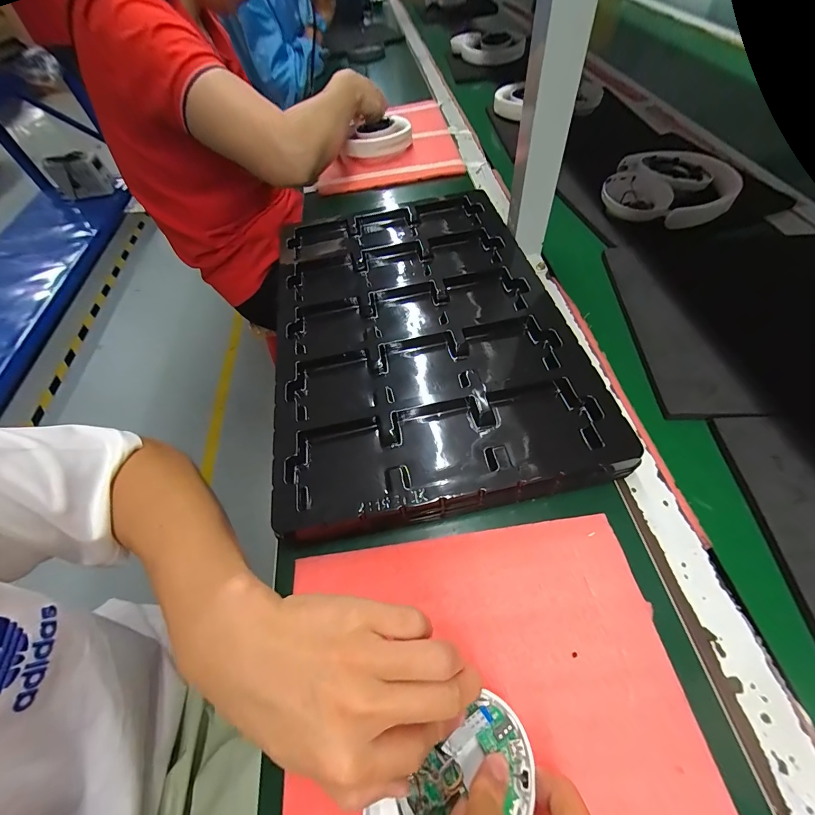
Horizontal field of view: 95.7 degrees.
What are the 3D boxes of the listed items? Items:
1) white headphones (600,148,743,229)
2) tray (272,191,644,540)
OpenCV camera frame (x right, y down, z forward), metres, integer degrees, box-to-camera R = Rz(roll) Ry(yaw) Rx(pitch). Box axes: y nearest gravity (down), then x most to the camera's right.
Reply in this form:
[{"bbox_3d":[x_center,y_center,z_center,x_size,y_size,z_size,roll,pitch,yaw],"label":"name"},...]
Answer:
[{"bbox_3d":[0.365,-0.305,0.519,0.159,0.045,0.160,25,62,22],"label":"white headphones"},{"bbox_3d":[0.006,-0.103,0.421,0.299,0.033,0.448,-12,55,-1],"label":"tray"}]

